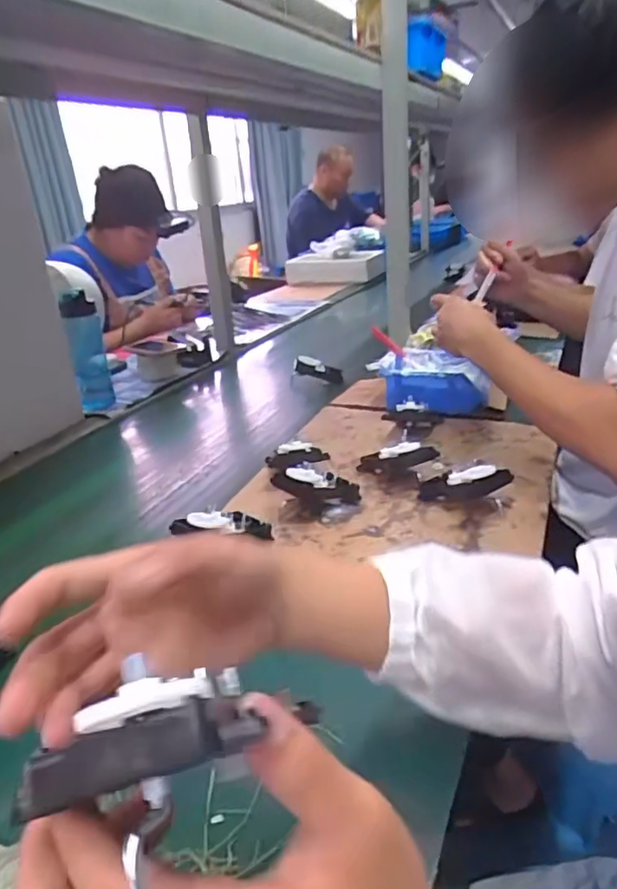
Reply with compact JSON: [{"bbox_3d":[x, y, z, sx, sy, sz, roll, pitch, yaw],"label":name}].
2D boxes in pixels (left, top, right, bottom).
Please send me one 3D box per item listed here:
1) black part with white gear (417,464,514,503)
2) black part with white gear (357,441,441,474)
[{"bbox_3d":[0.181,0.046,0.715,0.110,0.026,0.043,-14,17,30],"label":"black part with white gear"},{"bbox_3d":[0.111,0.019,0.783,0.114,0.042,0.053,-15,12,42],"label":"black part with white gear"}]

